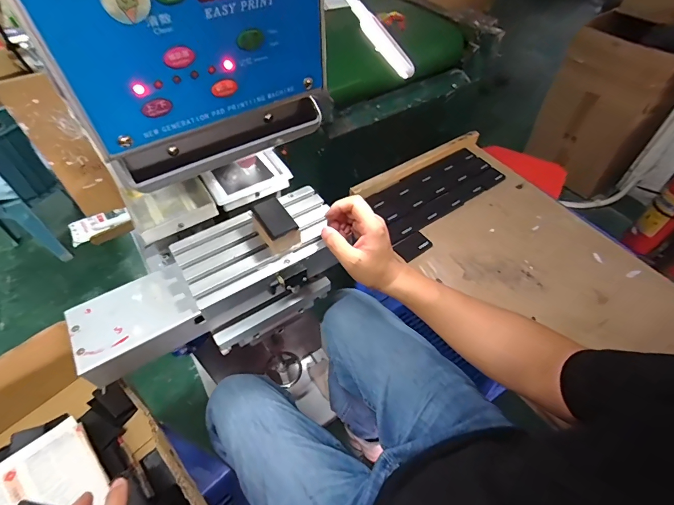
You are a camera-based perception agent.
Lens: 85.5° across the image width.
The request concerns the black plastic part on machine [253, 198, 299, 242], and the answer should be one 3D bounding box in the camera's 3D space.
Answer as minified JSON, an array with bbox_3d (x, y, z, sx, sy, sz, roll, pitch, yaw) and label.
[{"bbox_3d":[-0.089,-0.049,0.516,0.041,0.014,0.065,-29,56,-20],"label":"black plastic part on machine"}]

